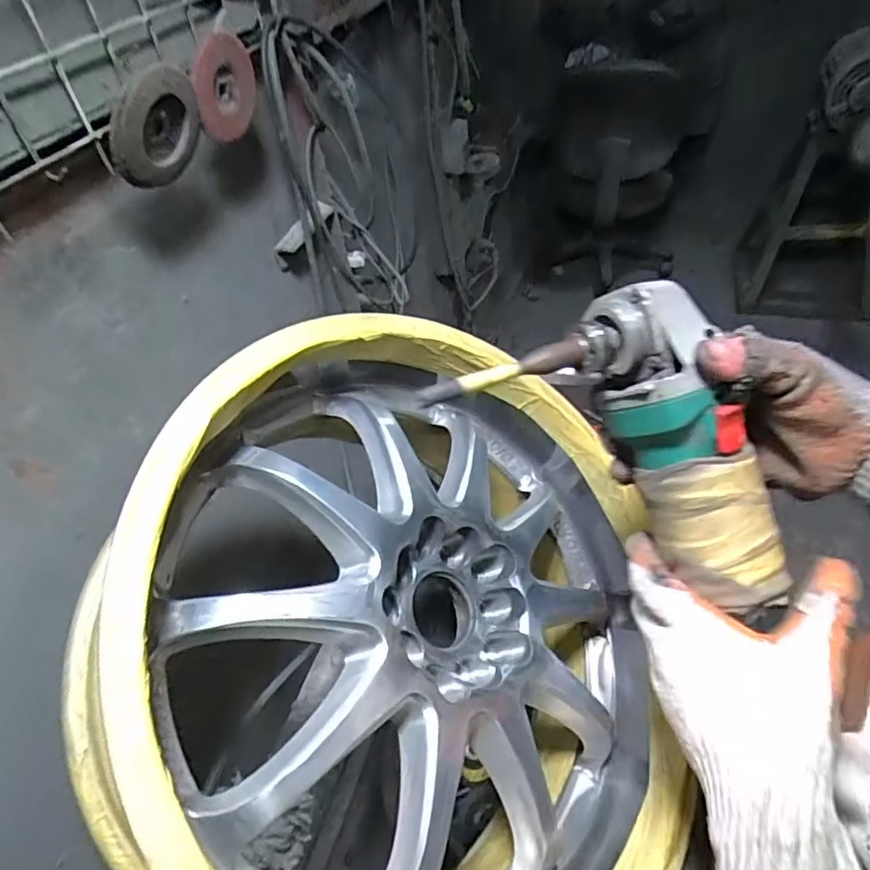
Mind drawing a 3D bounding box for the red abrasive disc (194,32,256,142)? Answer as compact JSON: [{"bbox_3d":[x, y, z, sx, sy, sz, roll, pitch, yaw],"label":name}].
[{"bbox_3d":[-0.207,-0.345,0.583,0.009,0.092,0.101,21,51,7],"label":"red abrasive disc"}]

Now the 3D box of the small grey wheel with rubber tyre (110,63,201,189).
[{"bbox_3d":[-0.247,-0.268,0.513,0.031,0.089,0.098,24,51,6],"label":"small grey wheel with rubber tyre"}]

